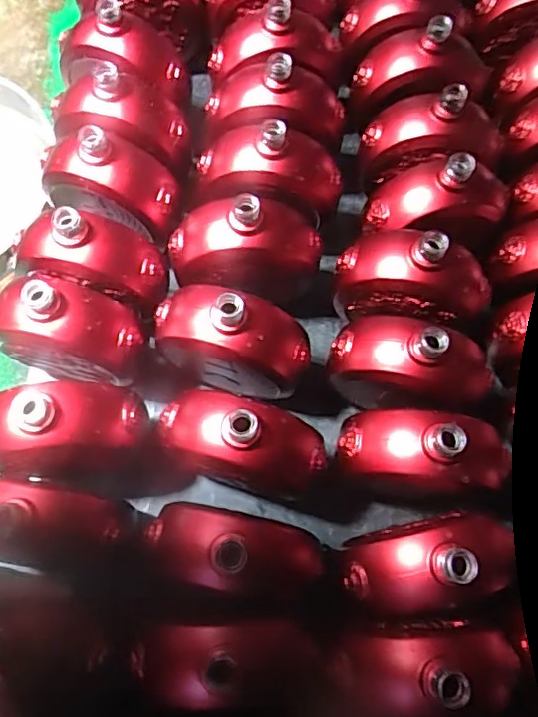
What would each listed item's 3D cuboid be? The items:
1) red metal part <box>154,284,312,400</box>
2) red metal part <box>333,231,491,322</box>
[{"bbox_3d":[-0.032,-0.018,0.502,0.133,0.109,0.068,17,71,3],"label":"red metal part"},{"bbox_3d":[0.131,-0.071,0.516,0.136,0.089,0.076,10,73,3],"label":"red metal part"}]

